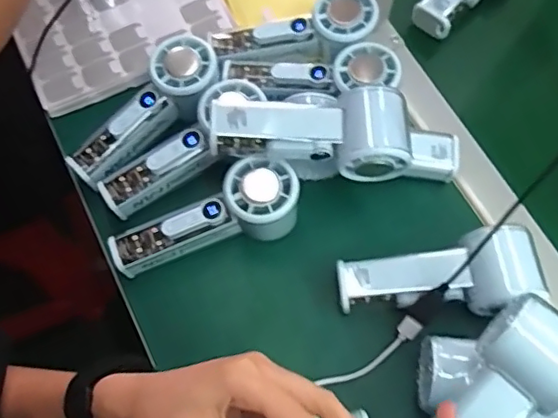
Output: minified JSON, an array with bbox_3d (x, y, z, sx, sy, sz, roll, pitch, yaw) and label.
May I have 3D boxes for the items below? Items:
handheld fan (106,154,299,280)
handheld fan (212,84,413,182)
[{"bbox_3d":[-0.054,0.014,0.461,0.150,0.050,0.053,-24,68,5],"label":"handheld fan"},{"bbox_3d":[0.026,-0.053,0.447,0.147,0.055,0.057,-3,66,-3],"label":"handheld fan"}]

